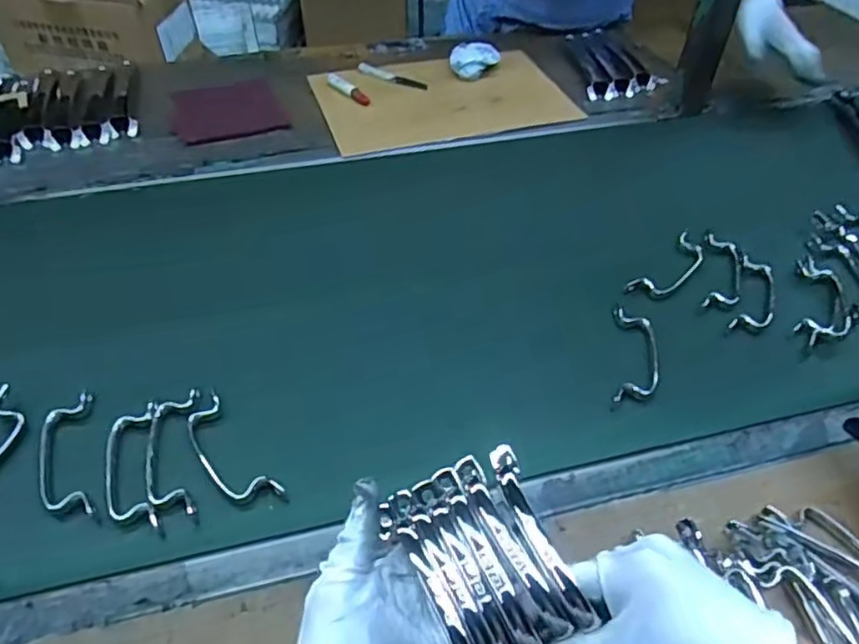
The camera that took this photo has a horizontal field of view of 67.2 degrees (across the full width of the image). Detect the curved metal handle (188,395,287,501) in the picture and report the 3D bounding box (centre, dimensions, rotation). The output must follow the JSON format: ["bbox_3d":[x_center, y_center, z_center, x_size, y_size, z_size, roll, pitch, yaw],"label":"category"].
[{"bbox_3d":[-0.166,0.109,0.532,0.040,0.016,0.118,-31,55,-27],"label":"curved metal handle"}]

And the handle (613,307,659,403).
[{"bbox_3d":[0.200,0.031,0.623,0.042,0.012,0.118,9,48,6],"label":"handle"}]

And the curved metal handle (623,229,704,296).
[{"bbox_3d":[0.269,-0.063,0.711,0.043,0.010,0.123,37,56,28],"label":"curved metal handle"}]

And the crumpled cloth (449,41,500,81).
[{"bbox_3d":[0.072,-0.427,1.047,0.063,0.040,0.083,32,54,24],"label":"crumpled cloth"}]

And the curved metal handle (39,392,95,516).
[{"bbox_3d":[-0.297,0.110,0.528,0.041,0.014,0.120,-14,49,-15],"label":"curved metal handle"}]

